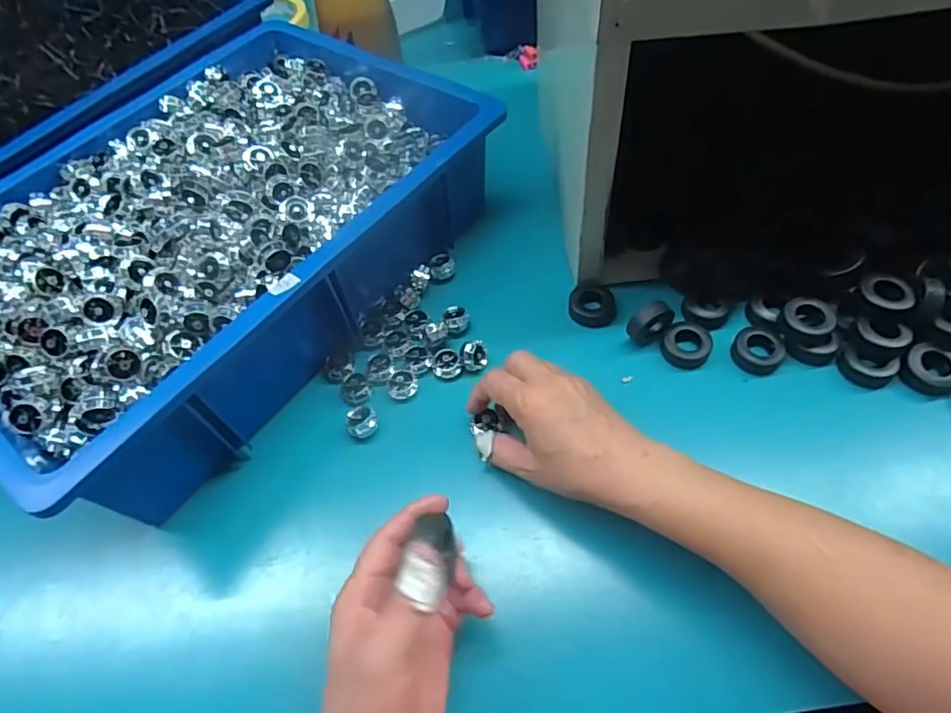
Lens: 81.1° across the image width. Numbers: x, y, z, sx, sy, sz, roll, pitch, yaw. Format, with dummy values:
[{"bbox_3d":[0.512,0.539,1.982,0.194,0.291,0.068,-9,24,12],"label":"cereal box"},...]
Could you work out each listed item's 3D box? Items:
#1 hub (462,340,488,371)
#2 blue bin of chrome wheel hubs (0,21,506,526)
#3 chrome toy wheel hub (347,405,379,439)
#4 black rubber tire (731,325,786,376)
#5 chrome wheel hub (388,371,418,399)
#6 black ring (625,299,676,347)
[{"bbox_3d":[0.000,0.000,0.451,0.020,0.019,0.025,-4,59,3],"label":"hub"},{"bbox_3d":[-0.223,-0.123,0.490,0.322,0.113,0.455,30,66,21],"label":"blue bin of chrome wheel hubs"},{"bbox_3d":[-0.087,0.050,0.427,0.022,0.009,0.024,-2,59,4],"label":"chrome toy wheel hub"},{"bbox_3d":[0.224,-0.006,0.440,0.037,0.019,0.040,-2,59,4],"label":"black rubber tire"},{"bbox_3d":[-0.058,0.023,0.444,0.023,0.009,0.023,-2,59,4],"label":"chrome wheel hub"},{"bbox_3d":[0.142,-0.026,0.450,0.036,0.034,0.017,-31,61,-13],"label":"black ring"}]

